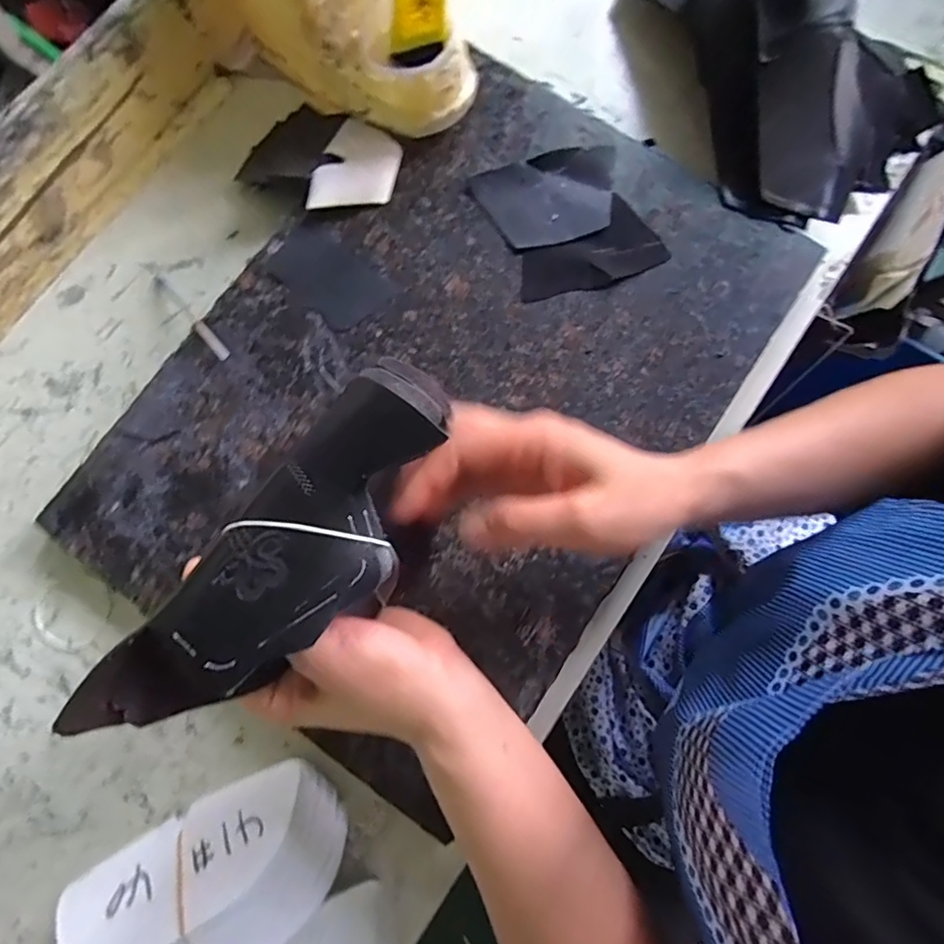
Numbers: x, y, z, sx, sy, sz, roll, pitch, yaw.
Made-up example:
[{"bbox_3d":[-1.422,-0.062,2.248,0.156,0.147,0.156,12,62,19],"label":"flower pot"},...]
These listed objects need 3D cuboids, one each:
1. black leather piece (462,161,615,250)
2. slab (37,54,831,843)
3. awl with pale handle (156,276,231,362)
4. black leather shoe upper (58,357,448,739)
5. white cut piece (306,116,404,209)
[{"bbox_3d":[0.053,-0.204,0.417,0.102,0.006,0.065,-4,82,3],"label":"black leather piece"},{"bbox_3d":[-0.019,-0.061,0.401,0.348,0.026,0.482,35,82,7],"label":"slab"},{"bbox_3d":[-0.211,-0.117,0.410,0.009,0.010,0.115,-43,61,-7],"label":"awl with pale handle"},{"bbox_3d":[-0.076,0.038,0.240,0.073,0.020,0.201,36,76,7],"label":"black leather shoe upper"},{"bbox_3d":[-0.089,-0.231,0.420,0.058,0.010,0.077,26,81,6],"label":"white cut piece"}]

